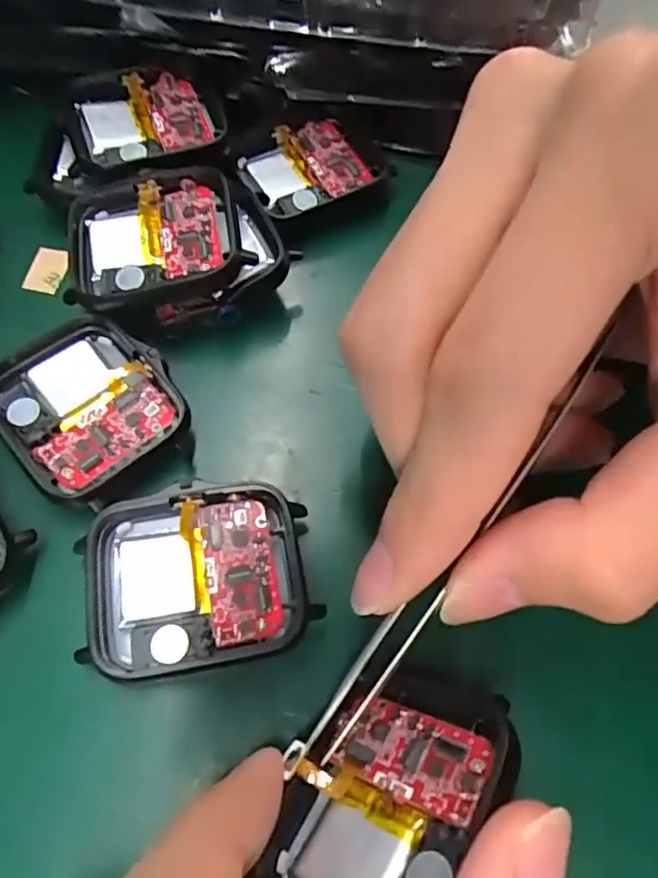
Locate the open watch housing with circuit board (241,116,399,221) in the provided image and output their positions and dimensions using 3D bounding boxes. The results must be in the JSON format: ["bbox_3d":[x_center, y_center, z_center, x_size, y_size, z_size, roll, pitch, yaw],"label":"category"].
[{"bbox_3d":[-0.004,-0.083,0.182,0.040,0.005,0.035,-24,67,-14],"label":"open watch housing with circuit board"}]

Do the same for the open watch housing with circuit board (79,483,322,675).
[{"bbox_3d":[-0.027,0.028,0.126,0.045,0.007,0.038,-12,64,-8],"label":"open watch housing with circuit board"}]

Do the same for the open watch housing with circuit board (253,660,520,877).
[{"bbox_3d":[0.009,0.059,0.101,0.034,0.011,0.047,6,43,46],"label":"open watch housing with circuit board"}]

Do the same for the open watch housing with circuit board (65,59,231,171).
[{"bbox_3d":[-0.052,-0.092,0.173,0.043,0.007,0.041,-18,65,-11],"label":"open watch housing with circuit board"}]

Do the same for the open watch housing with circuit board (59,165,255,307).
[{"bbox_3d":[-0.045,-0.052,0.154,0.043,0.011,0.038,-10,64,-7],"label":"open watch housing with circuit board"}]

